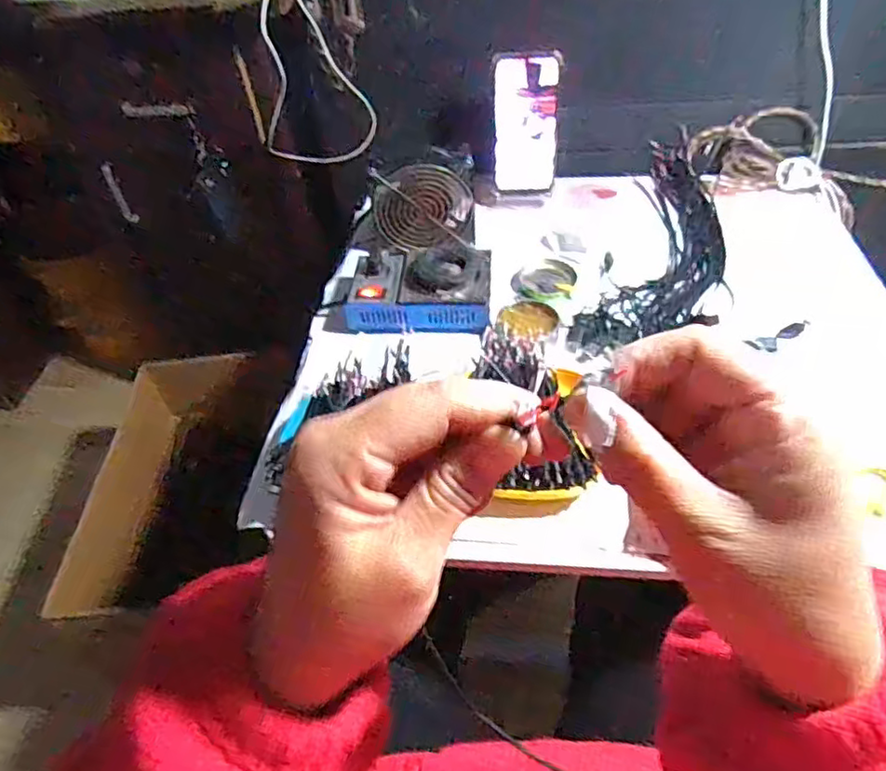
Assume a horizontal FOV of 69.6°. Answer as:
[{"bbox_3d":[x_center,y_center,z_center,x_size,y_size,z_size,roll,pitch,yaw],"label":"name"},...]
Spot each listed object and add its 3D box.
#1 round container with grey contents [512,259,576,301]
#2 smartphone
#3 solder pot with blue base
[{"bbox_3d":[0.114,-0.114,0.703,0.064,0.022,0.070,-3,47,3],"label":"round container with grey contents"},{"bbox_3d":[0.101,-0.311,0.771,0.078,0.165,0.011,2,33,5],"label":"smartphone"},{"bbox_3d":[-0.025,-0.098,0.674,0.154,0.053,0.098,1,47,7],"label":"solder pot with blue base"}]

